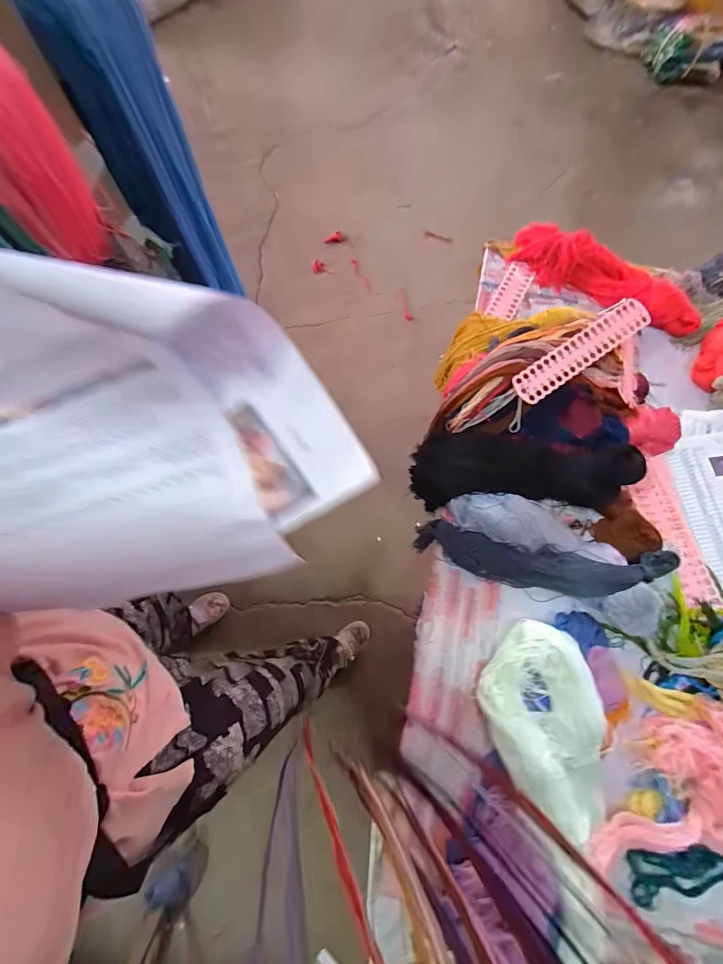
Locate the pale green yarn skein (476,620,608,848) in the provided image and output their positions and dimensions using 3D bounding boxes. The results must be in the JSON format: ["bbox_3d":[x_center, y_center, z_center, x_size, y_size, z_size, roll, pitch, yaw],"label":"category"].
[{"bbox_3d":[0.270,0.352,0.557,0.154,0.084,0.259,-11,74,-5],"label":"pale green yarn skein"}]

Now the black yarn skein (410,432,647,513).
[{"bbox_3d":[0.277,-0.019,0.681,0.373,0.081,0.146,2,72,14],"label":"black yarn skein"}]

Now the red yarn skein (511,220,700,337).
[{"bbox_3d":[0.520,-0.447,0.812,0.412,0.070,0.136,34,75,8],"label":"red yarn skein"}]

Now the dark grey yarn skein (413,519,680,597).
[{"bbox_3d":[0.303,0.136,0.645,0.410,0.057,0.092,7,72,16],"label":"dark grey yarn skein"}]

